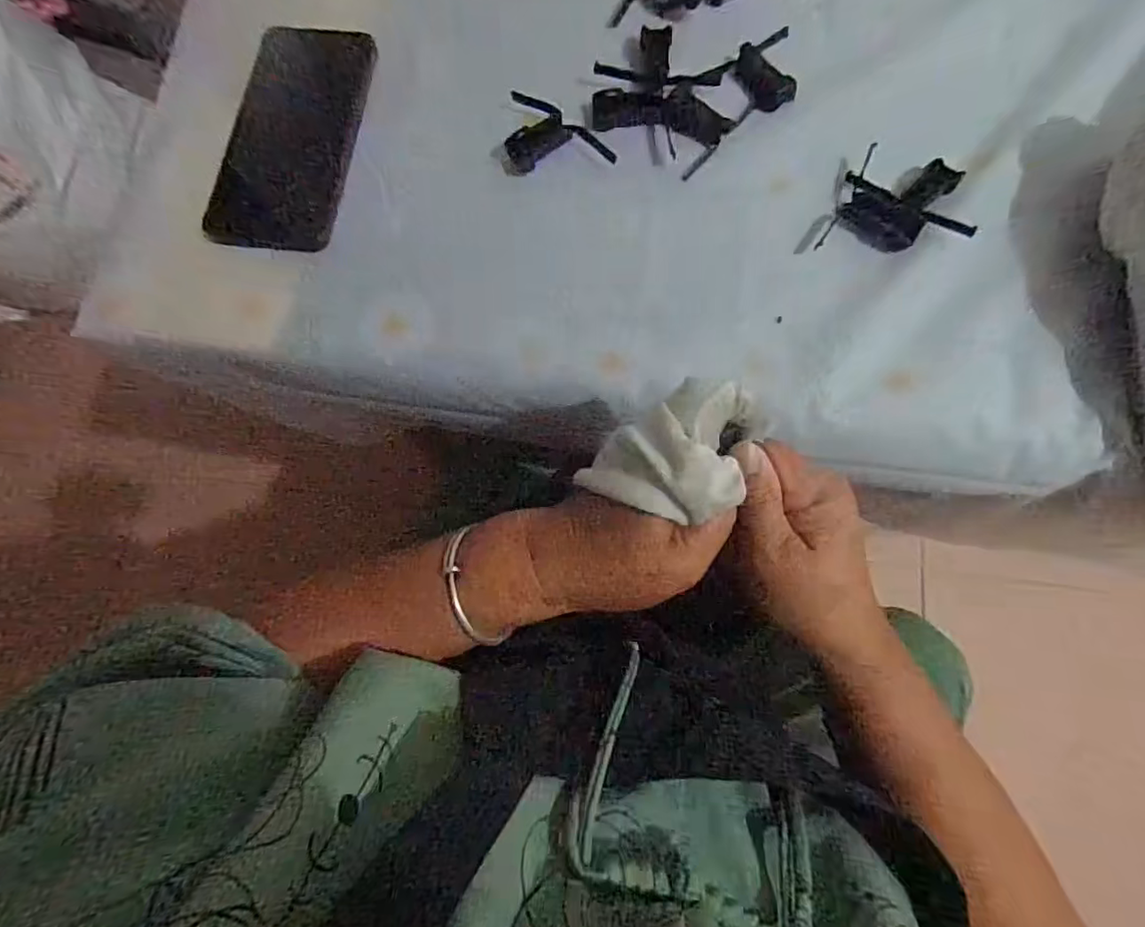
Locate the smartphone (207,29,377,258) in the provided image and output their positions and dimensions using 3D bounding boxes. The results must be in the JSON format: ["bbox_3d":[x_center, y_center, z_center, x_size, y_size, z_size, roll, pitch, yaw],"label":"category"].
[{"bbox_3d":[-0.183,-0.217,0.379,0.076,0.009,0.169,7,78,2],"label":"smartphone"}]

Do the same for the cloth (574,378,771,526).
[{"bbox_3d":[0.049,-0.003,0.245,0.077,0.034,0.051,-36,80,-7],"label":"cloth"}]

